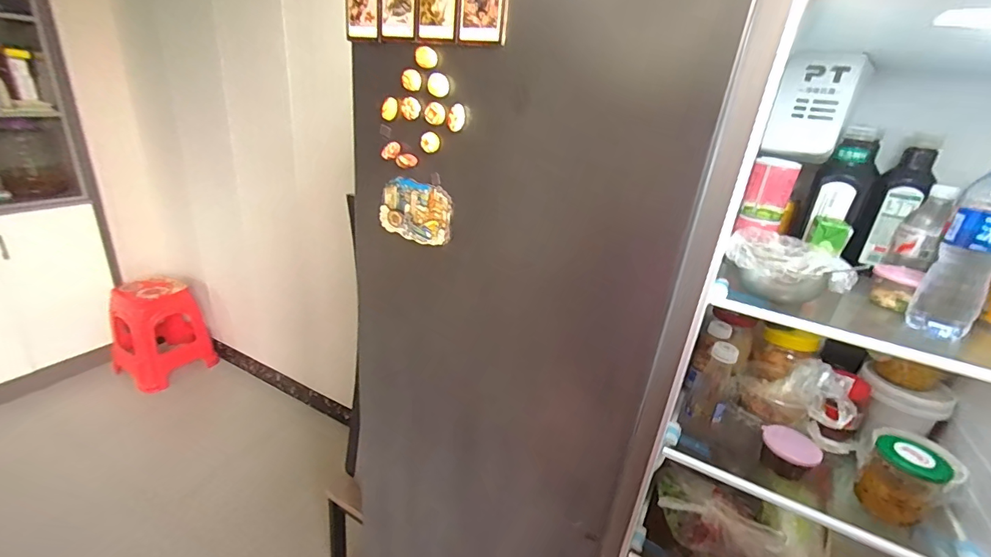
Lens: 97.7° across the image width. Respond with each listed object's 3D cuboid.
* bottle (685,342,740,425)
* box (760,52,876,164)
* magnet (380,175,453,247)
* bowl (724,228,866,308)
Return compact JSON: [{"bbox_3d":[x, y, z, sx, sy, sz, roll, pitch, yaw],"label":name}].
[{"bbox_3d":[0.394,0.188,0.785,0.061,0.154,0.053,18,23,29],"label":"bottle"},{"bbox_3d":[0.507,-0.269,0.694,0.106,0.149,0.085,17,22,27],"label":"box"},{"bbox_3d":[-0.092,-0.077,0.495,0.091,0.066,0.009,15,22,22],"label":"magnet"},{"bbox_3d":[0.428,-0.012,0.645,0.150,0.083,0.150,18,23,29],"label":"bowl"}]

